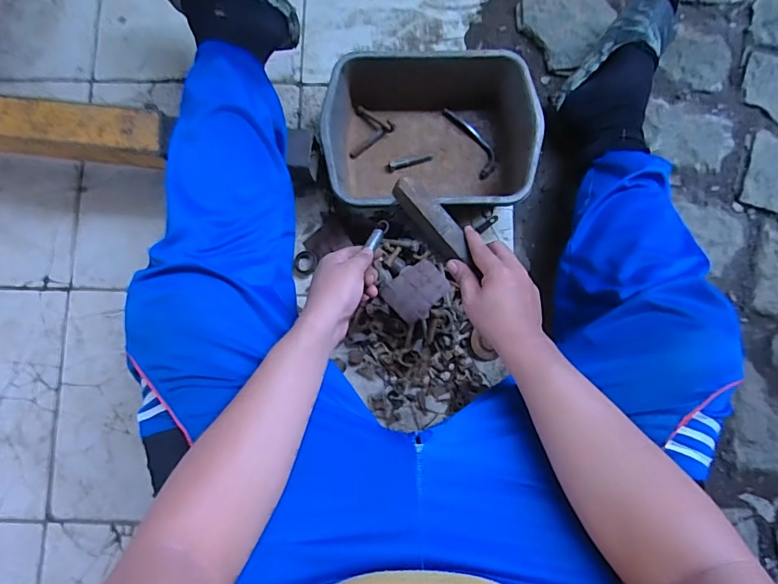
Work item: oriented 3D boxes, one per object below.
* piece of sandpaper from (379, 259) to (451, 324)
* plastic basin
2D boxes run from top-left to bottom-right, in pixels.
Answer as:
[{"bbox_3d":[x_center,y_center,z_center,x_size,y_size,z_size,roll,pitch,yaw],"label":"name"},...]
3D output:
[{"bbox_3d":[0.045,-0.004,0.741,0.097,0.016,0.080,-41,81,-13],"label":"piece of sandpaper"},{"bbox_3d":[0.068,-0.265,0.767,0.331,0.112,0.260,1,84,1],"label":"plastic basin"}]

